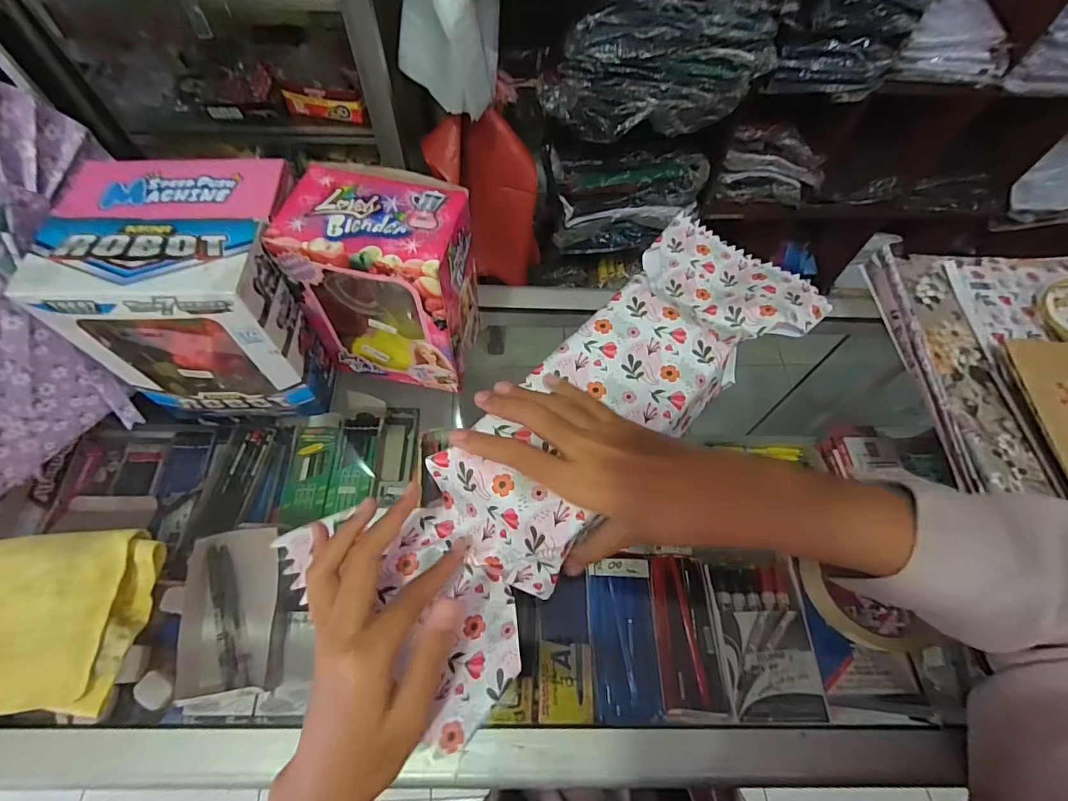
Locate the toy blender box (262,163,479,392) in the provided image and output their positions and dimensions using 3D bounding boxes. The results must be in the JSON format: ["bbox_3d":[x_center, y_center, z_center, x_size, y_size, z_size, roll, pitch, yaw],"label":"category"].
[{"bbox_3d":[-0.103,-0.087,0.348,0.108,0.130,0.085,10,62,3],"label":"toy blender box"}]

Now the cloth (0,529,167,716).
[{"bbox_3d":[-0.330,0.135,0.282,0.162,0.025,0.099,-4,62,-4],"label":"cloth"}]

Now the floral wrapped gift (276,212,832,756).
[{"bbox_3d":[0.051,-0.003,0.337,0.153,0.044,0.434,38,66,16],"label":"floral wrapped gift"}]

